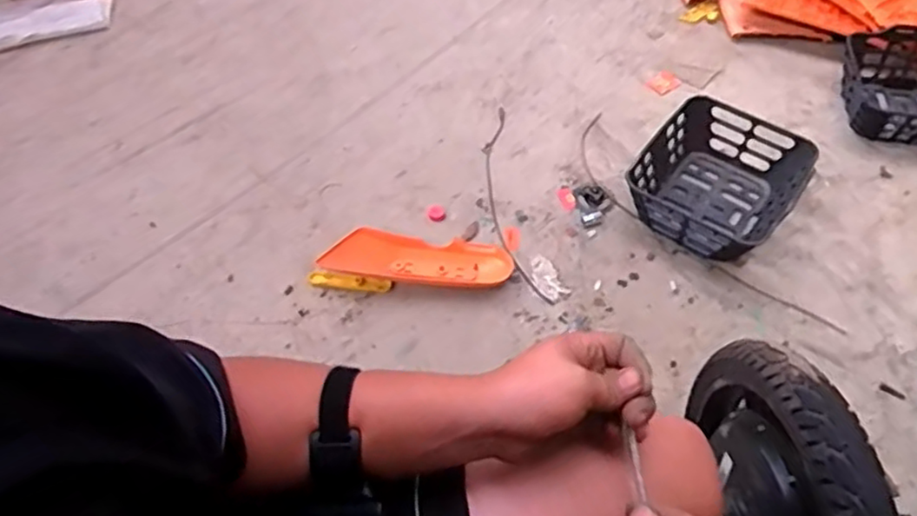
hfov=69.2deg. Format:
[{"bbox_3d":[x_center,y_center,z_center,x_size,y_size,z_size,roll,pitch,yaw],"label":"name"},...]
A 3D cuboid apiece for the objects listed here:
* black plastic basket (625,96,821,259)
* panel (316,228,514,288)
[{"bbox_3d":[0.532,-0.164,1.340,0.285,0.132,0.369,32,59,21],"label":"black plastic basket"},{"bbox_3d":[-0.076,-0.005,1.256,0.351,0.049,0.106,3,54,1],"label":"panel"}]

